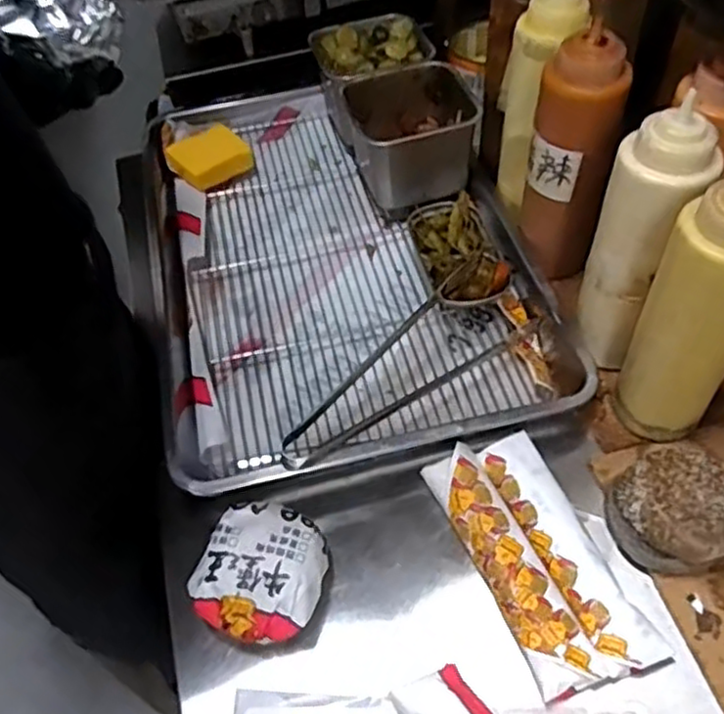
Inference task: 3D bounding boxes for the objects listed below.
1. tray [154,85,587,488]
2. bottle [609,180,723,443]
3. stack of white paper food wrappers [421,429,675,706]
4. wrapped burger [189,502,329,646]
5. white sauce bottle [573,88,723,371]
[{"bbox_3d":[-0.037,-0.136,0.801,0.389,0.051,0.596,-14,52,-5],"label":"tray"},{"bbox_3d":[0.260,-0.024,0.558,0.064,0.257,0.065,-3,52,3],"label":"bottle"},{"bbox_3d":[0.140,0.159,0.568,0.096,0.031,0.211,-21,53,-10],"label":"stack of white paper food wrappers"},{"bbox_3d":[-0.077,0.170,0.554,0.091,0.053,0.098,-3,52,3],"label":"wrapped burger"},{"bbox_3d":[0.235,-0.086,0.603,0.069,0.250,0.065,-3,52,3],"label":"white sauce bottle"}]

